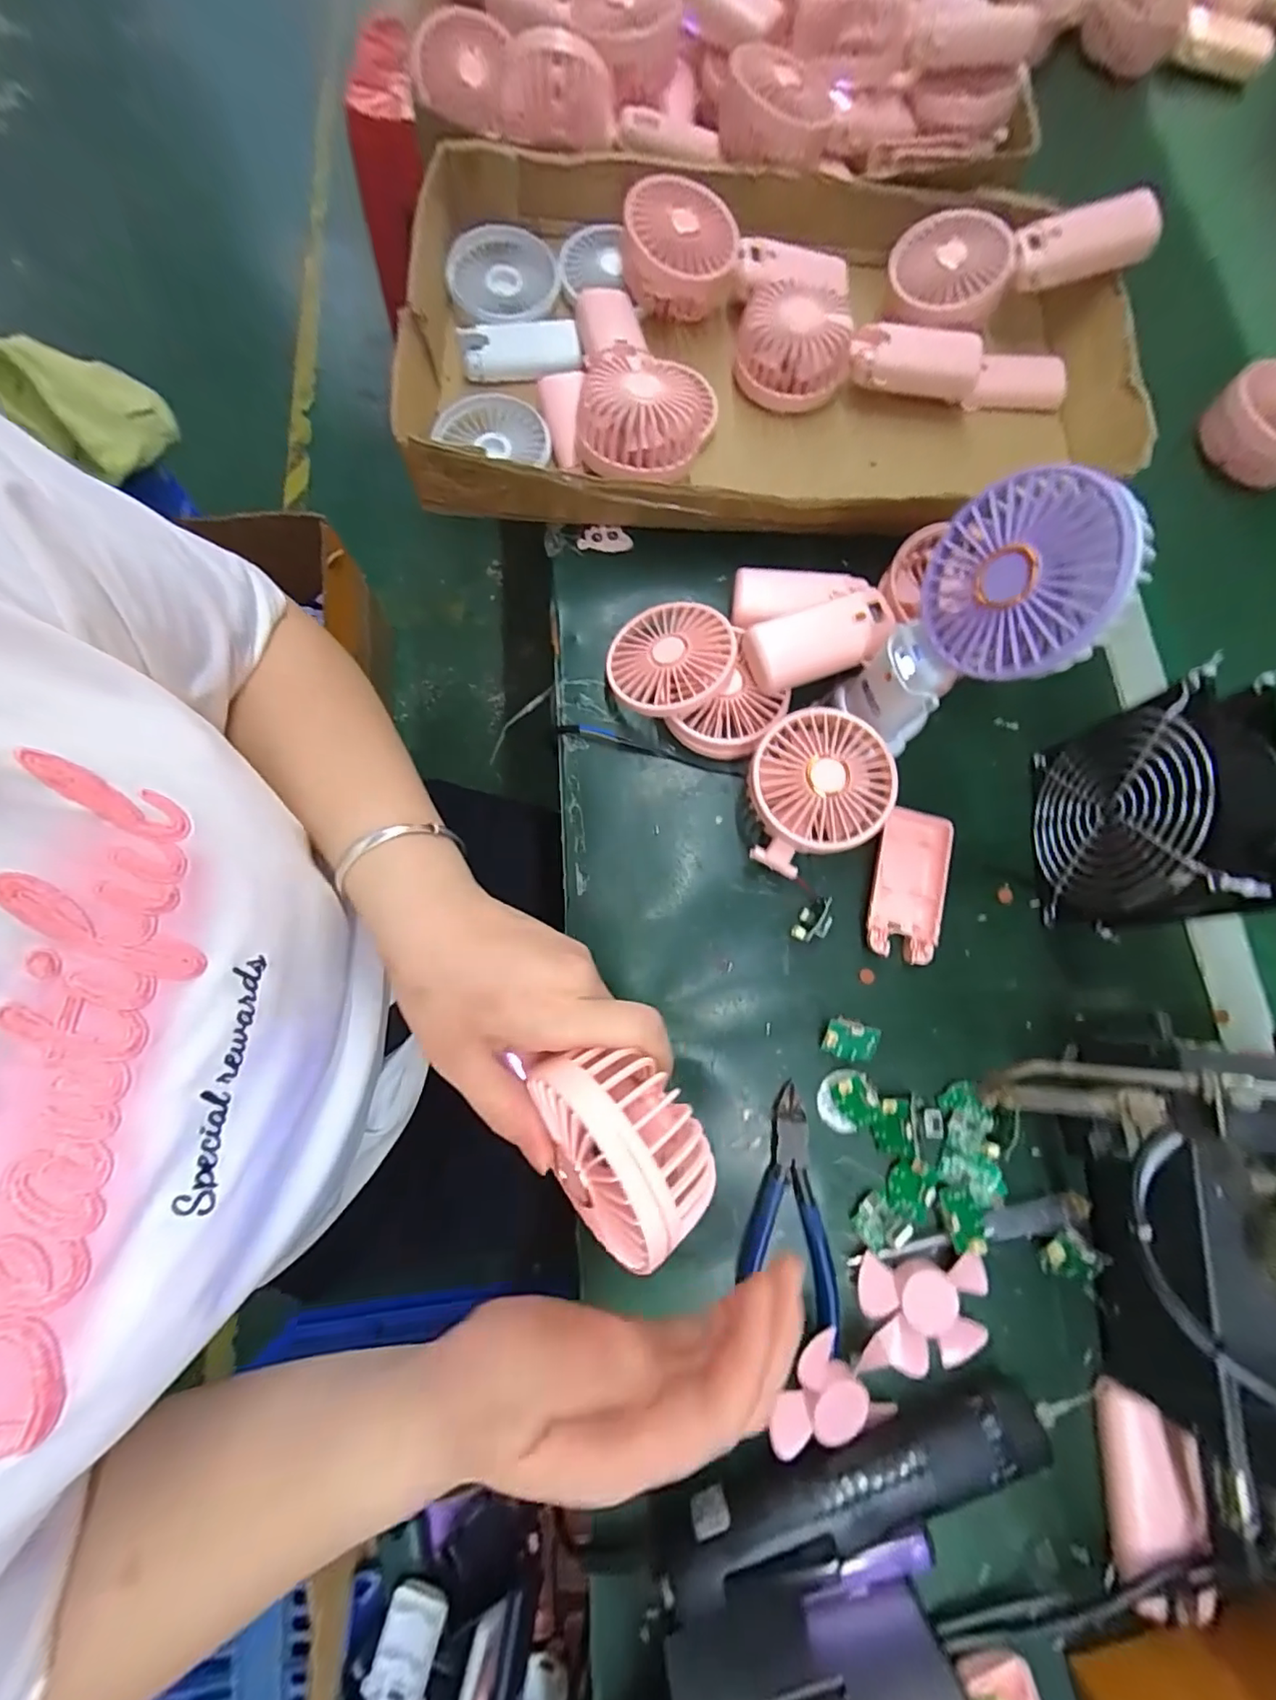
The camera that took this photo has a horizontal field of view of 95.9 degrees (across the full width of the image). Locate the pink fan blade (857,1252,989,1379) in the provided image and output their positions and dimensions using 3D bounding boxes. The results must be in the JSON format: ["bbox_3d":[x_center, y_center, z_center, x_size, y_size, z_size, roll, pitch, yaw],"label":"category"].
[{"bbox_3d":[0.158,0.256,0.315,0.074,0.012,0.052,3,76,-2],"label":"pink fan blade"}]

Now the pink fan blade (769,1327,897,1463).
[{"bbox_3d":[0.095,0.292,0.302,0.058,0.024,0.057,1,76,-2],"label":"pink fan blade"}]

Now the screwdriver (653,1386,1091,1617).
[{"bbox_3d":[0.117,0.315,0.289,0.221,0.040,0.034,-11,77,-5],"label":"screwdriver"}]

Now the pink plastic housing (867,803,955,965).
[{"bbox_3d":[0.177,0.023,0.378,0.045,0.014,0.098,13,76,1],"label":"pink plastic housing"}]

